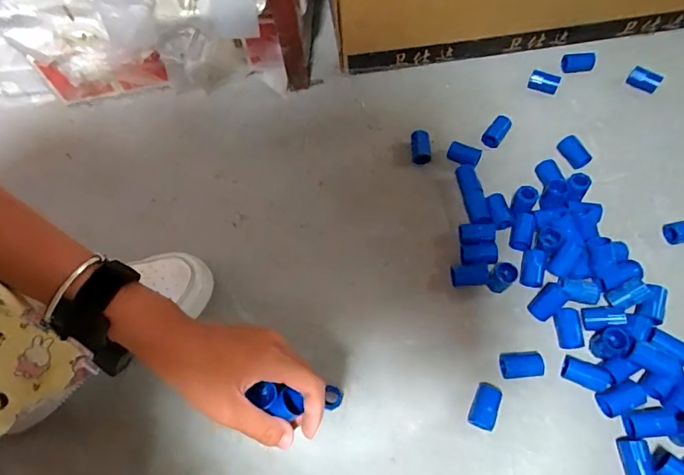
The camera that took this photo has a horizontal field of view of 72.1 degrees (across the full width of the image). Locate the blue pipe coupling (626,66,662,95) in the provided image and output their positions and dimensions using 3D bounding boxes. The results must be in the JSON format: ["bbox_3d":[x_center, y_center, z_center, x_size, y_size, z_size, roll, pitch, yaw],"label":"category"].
[{"bbox_3d":[0.404,-0.211,0.627,0.039,0.020,0.020,28,69,16],"label":"blue pipe coupling"}]

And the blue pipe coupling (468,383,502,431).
[{"bbox_3d":[0.140,0.165,0.460,0.023,0.019,0.043,20,66,12],"label":"blue pipe coupling"}]

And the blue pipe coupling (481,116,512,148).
[{"bbox_3d":[0.200,-0.137,0.602,0.021,0.019,0.041,37,71,19],"label":"blue pipe coupling"}]

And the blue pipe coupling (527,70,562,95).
[{"bbox_3d":[0.272,-0.209,0.633,0.039,0.019,0.022,21,67,13],"label":"blue pipe coupling"}]

